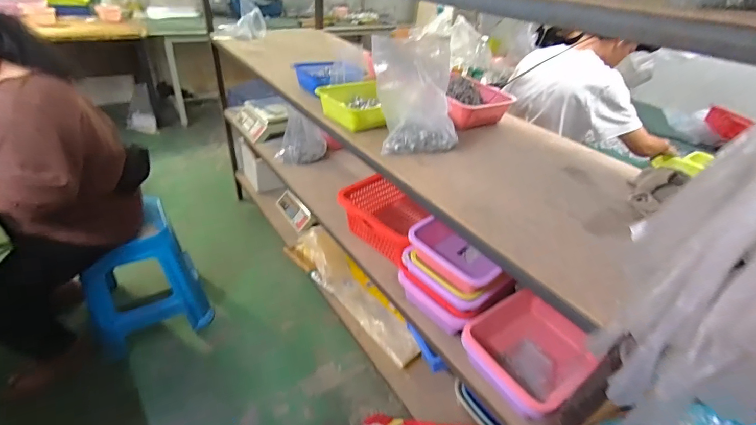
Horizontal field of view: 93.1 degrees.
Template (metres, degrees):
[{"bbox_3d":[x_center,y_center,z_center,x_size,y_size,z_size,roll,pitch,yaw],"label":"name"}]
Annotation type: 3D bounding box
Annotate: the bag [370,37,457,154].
[{"bbox_3d":[0.092,-0.263,0.858,0.217,0.230,0.083,-4,38,-14],"label":"bag"}]

